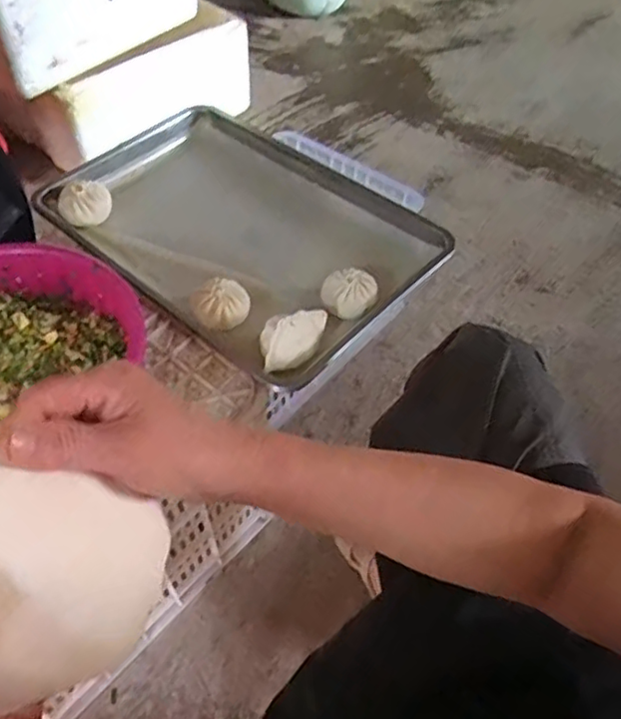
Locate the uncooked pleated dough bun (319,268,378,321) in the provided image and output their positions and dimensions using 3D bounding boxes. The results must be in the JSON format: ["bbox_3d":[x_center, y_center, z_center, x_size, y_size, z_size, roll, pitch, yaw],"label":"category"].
[{"bbox_3d":[0.057,-0.099,0.919,0.081,0.047,0.069,28,56,19],"label":"uncooked pleated dough bun"}]

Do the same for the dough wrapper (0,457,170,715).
[{"bbox_3d":[-0.131,0.106,0.294,0.120,0.010,0.100,30,67,-33],"label":"dough wrapper"}]

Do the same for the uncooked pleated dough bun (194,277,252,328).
[{"bbox_3d":[-0.130,-0.077,0.895,0.084,0.052,0.072,-6,52,-6],"label":"uncooked pleated dough bun"}]

